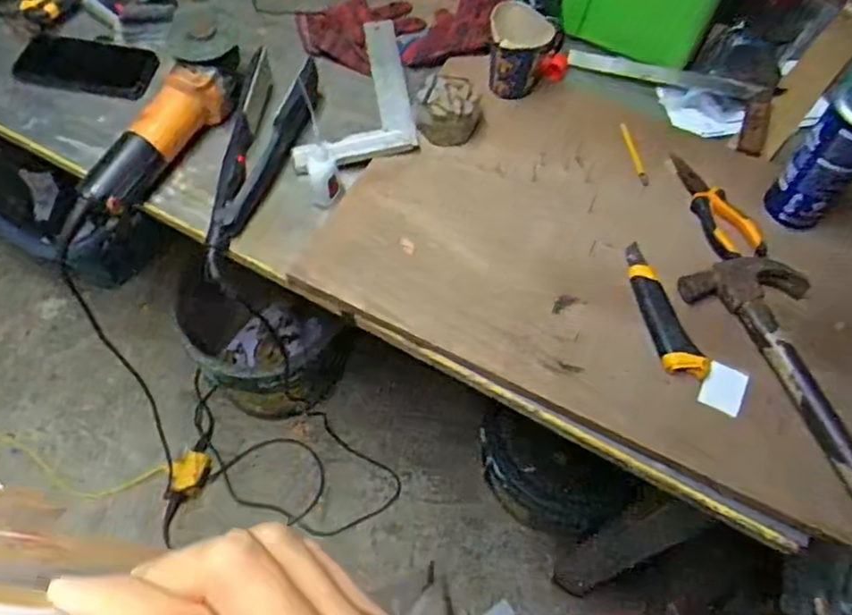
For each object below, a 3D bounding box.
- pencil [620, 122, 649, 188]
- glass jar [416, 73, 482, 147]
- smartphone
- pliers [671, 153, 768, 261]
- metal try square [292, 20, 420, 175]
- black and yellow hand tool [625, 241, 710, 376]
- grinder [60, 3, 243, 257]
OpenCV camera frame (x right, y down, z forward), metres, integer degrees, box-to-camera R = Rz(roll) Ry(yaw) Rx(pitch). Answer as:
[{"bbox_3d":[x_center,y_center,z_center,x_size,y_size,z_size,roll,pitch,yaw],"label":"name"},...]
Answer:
[{"bbox_3d":[0.252,-0.187,0.820,0.010,0.006,0.102,-6,62,-5],"label":"pencil"},{"bbox_3d":[0.027,-0.235,0.806,0.079,0.049,0.075,1,62,-1],"label":"glass jar"},{"bbox_3d":[-0.448,-0.318,0.895,0.170,0.009,0.079,7,74,-6],"label":"smartphone"},{"bbox_3d":[0.333,-0.121,0.772,0.057,0.021,0.163,-7,62,-5],"label":"pliers"},{"bbox_3d":[-0.097,-0.280,0.847,0.148,0.020,0.253,-7,62,-5],"label":"metal try square"},{"bbox_3d":[0.247,-0.003,0.699,0.040,0.022,0.157,-7,62,-5],"label":"black and yellow hand tool"},{"bbox_3d":[-0.304,-0.208,0.773,0.086,0.089,0.277,20,63,9],"label":"grinder"}]

